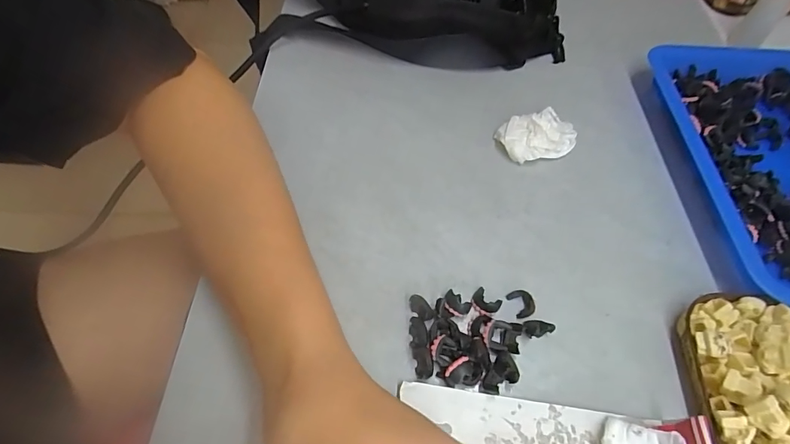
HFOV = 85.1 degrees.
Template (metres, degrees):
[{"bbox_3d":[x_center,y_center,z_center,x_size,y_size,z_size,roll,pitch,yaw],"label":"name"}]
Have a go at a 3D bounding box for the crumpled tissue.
[{"bbox_3d":[0.099,-0.061,0.303,0.049,0.017,0.035,-13,58,-11],"label":"crumpled tissue"}]

